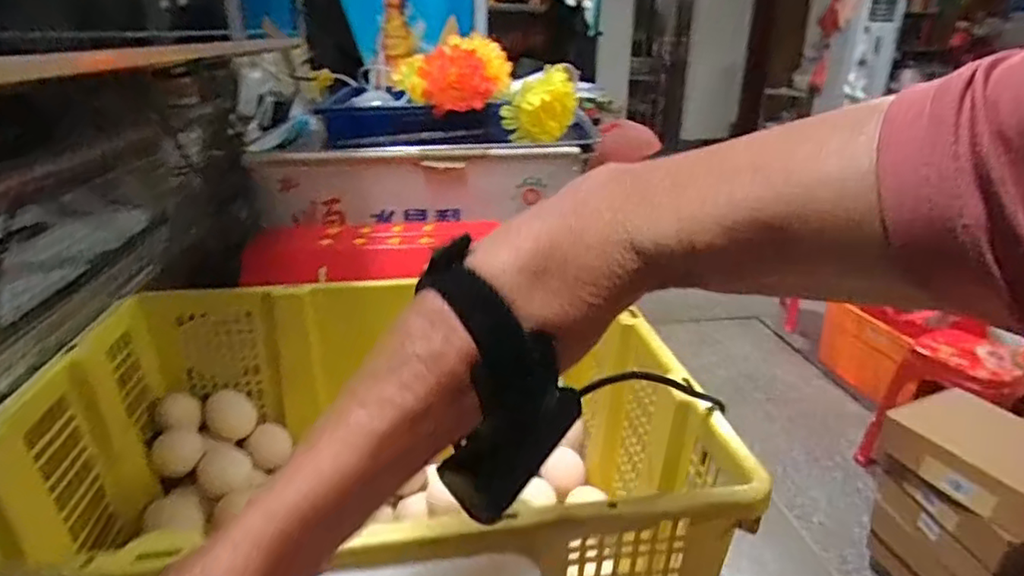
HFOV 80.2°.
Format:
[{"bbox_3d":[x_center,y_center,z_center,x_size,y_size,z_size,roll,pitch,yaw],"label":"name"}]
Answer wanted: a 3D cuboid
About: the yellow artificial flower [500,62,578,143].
[{"bbox_3d":[0.039,-0.246,0.811,0.089,0.092,0.076,6,23,11],"label":"yellow artificial flower"}]

